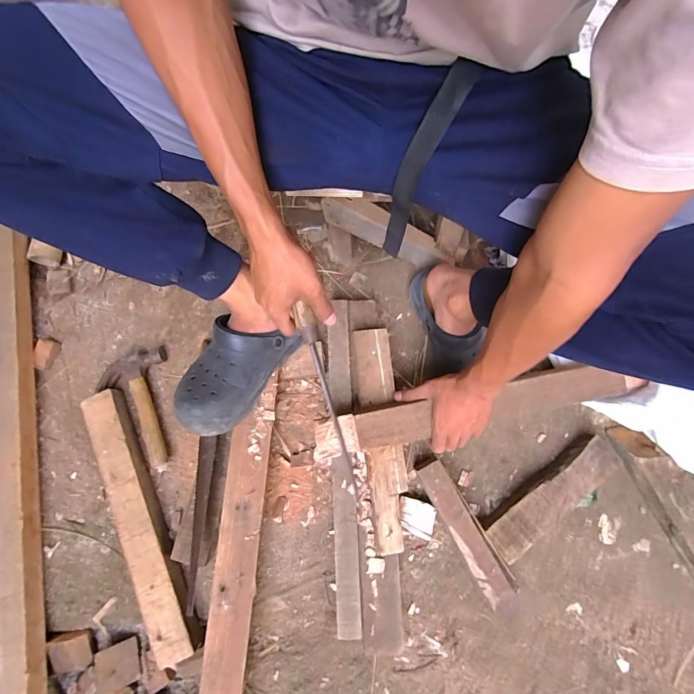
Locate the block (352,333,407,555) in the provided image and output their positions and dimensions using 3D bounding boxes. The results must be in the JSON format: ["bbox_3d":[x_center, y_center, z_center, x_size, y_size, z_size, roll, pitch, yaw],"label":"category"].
[{"bbox_3d":[0.056,0.142,0.613,0.062,0.037,0.343,-7,76,0],"label":"block"}]

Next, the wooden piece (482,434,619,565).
[{"bbox_3d":[0.336,0.243,0.621,0.257,0.047,0.069,-37,78,-7],"label":"wooden piece"}]

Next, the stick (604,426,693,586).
[{"bbox_3d":[0.551,0.313,0.608,0.055,0.045,0.395,-24,76,-4],"label":"stick"}]

